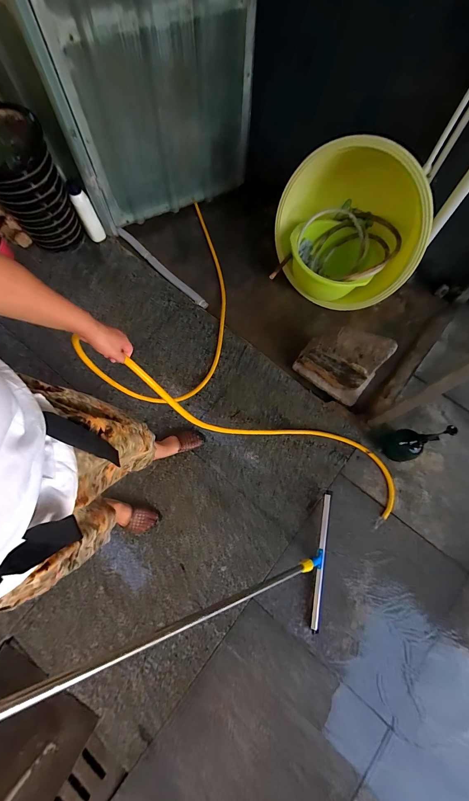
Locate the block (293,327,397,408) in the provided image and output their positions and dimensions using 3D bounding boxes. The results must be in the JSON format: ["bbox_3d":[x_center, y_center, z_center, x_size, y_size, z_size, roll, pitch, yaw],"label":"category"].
[{"bbox_3d":[0.440,-0.166,1.257,0.321,0.352,0.155,31,74,9],"label":"block"}]

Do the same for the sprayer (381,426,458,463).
[{"bbox_3d":[0.689,0.158,1.187,0.140,0.297,0.117,16,73,5],"label":"sprayer"}]

